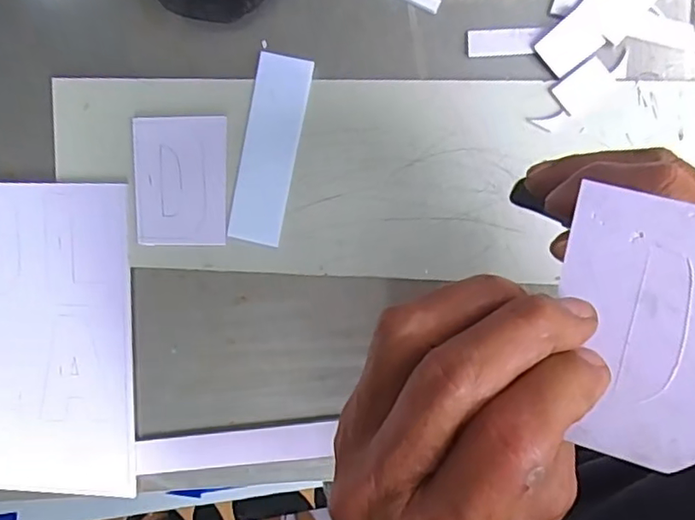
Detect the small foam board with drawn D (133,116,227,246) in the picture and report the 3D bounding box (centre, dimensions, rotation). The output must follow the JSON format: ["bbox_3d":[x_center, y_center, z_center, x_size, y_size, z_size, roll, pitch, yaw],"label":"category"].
[{"bbox_3d":[-0.122,-0.057,0.422,0.066,0.004,0.092,1,96,6],"label":"small foam board with drawn D"}]

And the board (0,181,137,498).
[{"bbox_3d":[-0.235,0.063,0.448,0.138,0.009,0.241,2,96,6],"label":"board"}]

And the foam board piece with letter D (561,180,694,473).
[{"bbox_3d":[0.093,0.021,0.177,0.054,0.004,0.078,14,85,15],"label":"foam board piece with letter D"}]

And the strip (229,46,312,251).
[{"bbox_3d":[-0.056,-0.078,0.414,0.039,0.004,0.132,13,97,4],"label":"strip"}]

